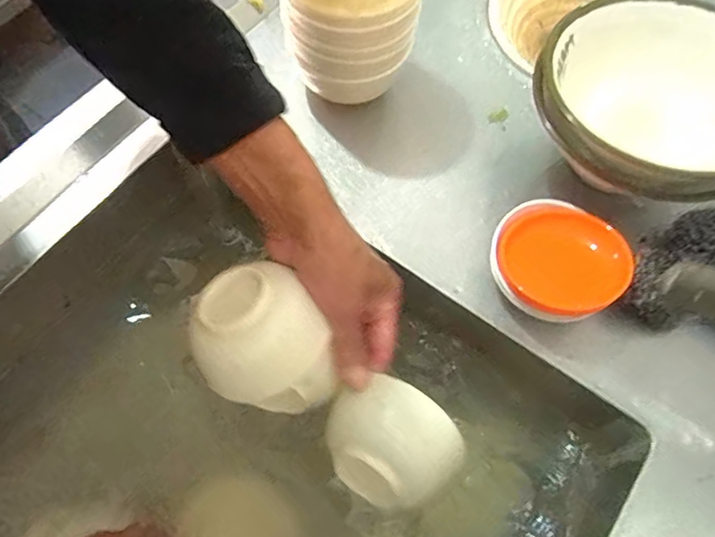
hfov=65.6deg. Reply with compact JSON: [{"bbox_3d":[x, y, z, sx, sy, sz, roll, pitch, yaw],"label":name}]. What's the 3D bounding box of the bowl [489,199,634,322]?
[{"bbox_3d":[0.150,-0.003,0.430,0.088,0.046,0.096,1,66,-1],"label":"bowl"}]

